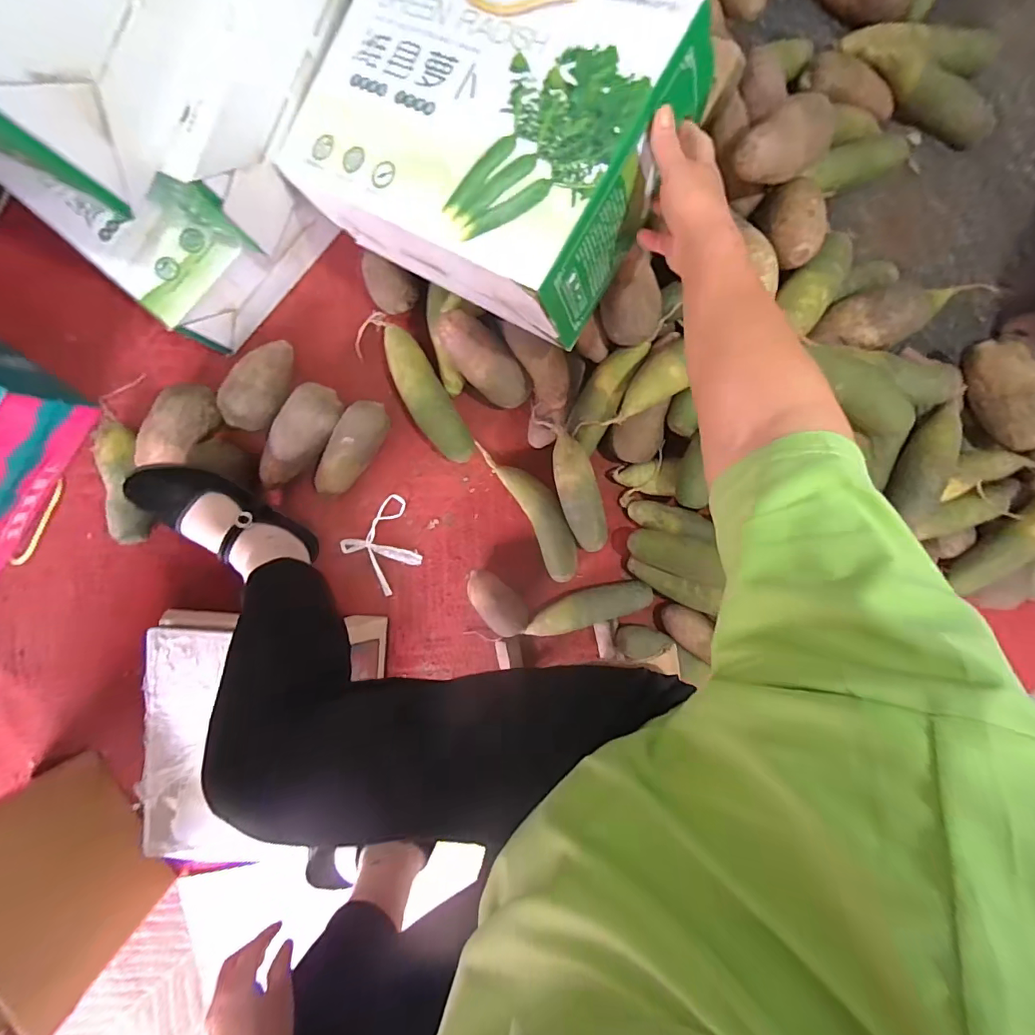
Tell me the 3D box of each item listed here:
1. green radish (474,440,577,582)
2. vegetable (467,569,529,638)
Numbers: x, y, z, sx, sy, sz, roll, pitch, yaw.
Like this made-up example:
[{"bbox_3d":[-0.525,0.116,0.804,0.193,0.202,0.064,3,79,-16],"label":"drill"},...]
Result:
[{"bbox_3d":[0.028,-0.016,0.714,0.065,0.040,0.245,-29,97,2],"label":"green radish"},{"bbox_3d":[-0.034,0.131,0.719,0.062,0.052,0.117,-44,96,4],"label":"vegetable"}]

